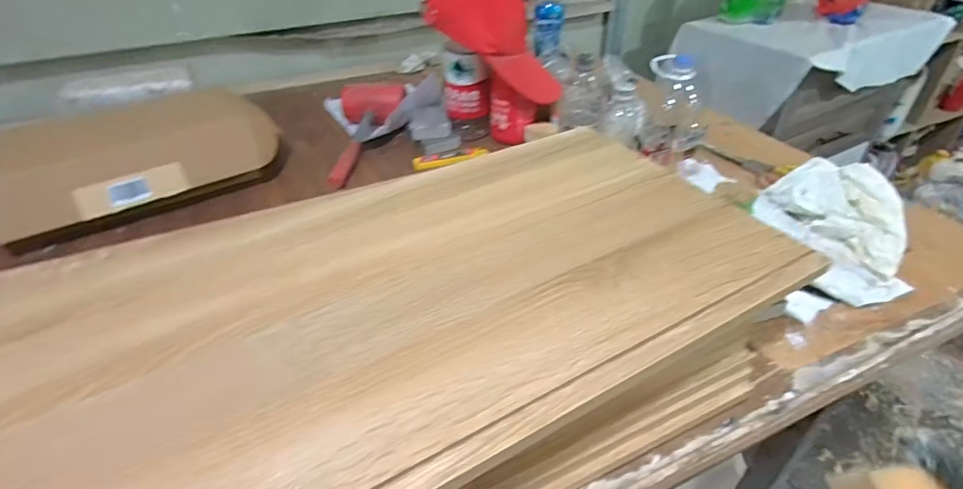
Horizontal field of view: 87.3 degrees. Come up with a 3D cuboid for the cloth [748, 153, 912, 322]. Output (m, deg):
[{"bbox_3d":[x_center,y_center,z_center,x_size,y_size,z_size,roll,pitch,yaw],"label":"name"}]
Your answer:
[{"bbox_3d":[0.481,-0.019,0.687,0.173,0.071,0.271,8,39,11],"label":"cloth"}]

